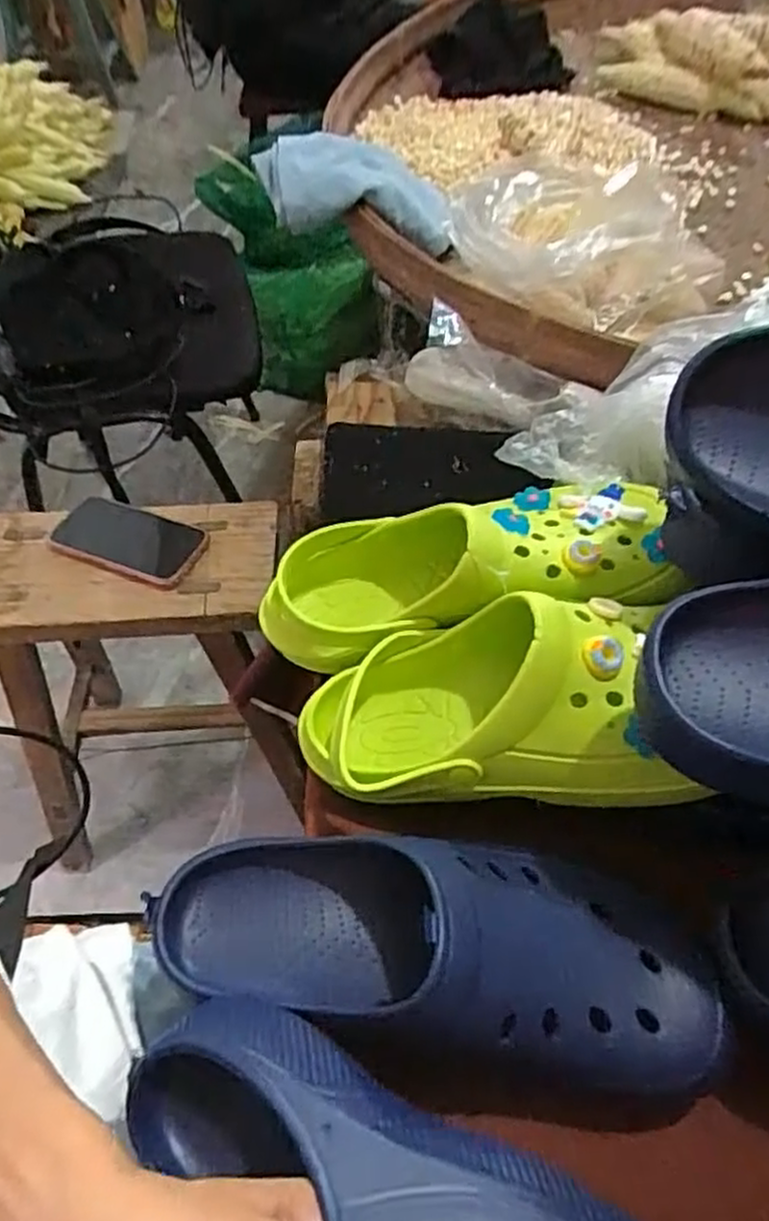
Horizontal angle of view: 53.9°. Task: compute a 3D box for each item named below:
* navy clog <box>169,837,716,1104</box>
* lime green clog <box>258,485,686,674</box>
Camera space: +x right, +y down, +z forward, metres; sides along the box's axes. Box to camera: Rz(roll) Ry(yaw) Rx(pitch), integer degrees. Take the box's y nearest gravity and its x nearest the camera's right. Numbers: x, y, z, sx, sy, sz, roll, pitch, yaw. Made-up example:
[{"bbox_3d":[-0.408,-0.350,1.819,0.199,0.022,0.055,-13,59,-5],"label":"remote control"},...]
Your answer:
[{"bbox_3d":[0.023,0.165,0.380,0.281,0.081,0.119,8,53,9],"label":"navy clog"},{"bbox_3d":[0.044,-0.032,0.496,0.261,0.085,0.122,-10,50,21],"label":"lime green clog"}]

